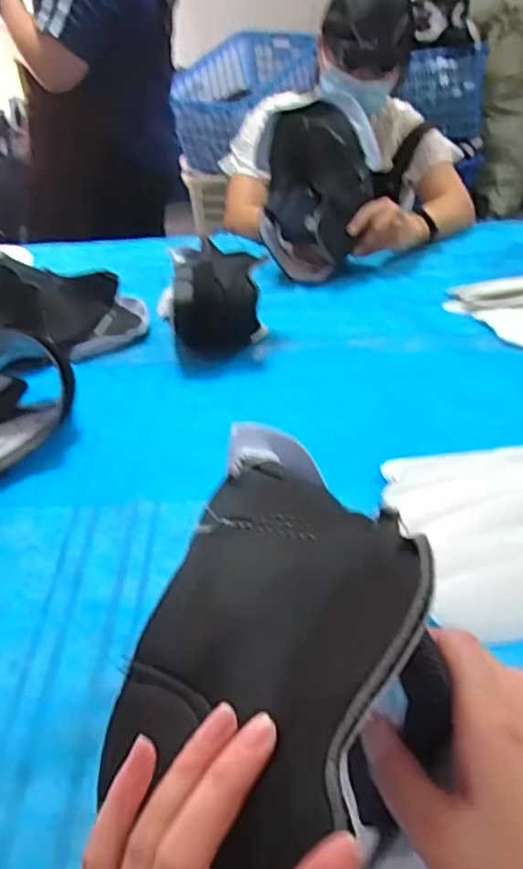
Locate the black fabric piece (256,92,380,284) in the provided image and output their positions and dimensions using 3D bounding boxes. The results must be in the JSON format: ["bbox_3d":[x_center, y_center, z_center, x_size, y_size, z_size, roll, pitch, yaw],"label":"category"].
[{"bbox_3d":[0.089,-0.382,1.055,0.174,0.234,0.165,-2,36,4],"label":"black fabric piece"}]

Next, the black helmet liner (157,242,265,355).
[{"bbox_3d":[-0.058,-0.170,0.871,0.126,0.117,0.104,-7,36,-5],"label":"black helmet liner"}]

